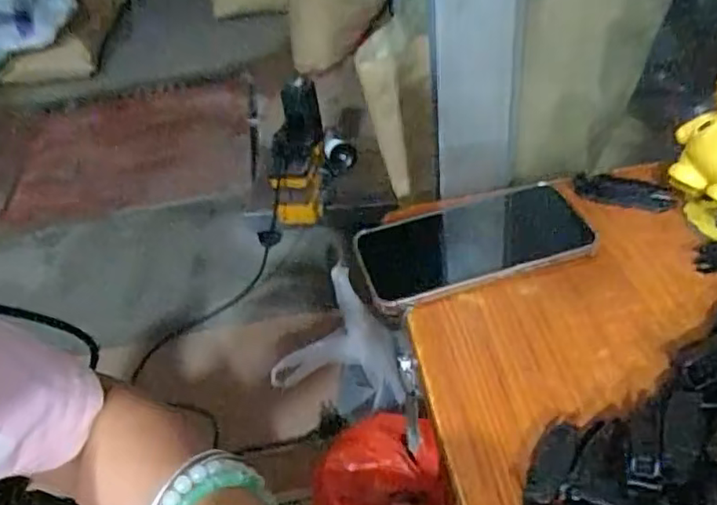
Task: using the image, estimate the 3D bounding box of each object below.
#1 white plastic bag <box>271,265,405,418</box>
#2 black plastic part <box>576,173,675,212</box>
[{"bbox_3d":[-0.045,0.175,1.006,0.199,0.217,0.159,-16,43,-8],"label":"white plastic bag"},{"bbox_3d":[0.206,-0.046,0.474,0.073,0.012,0.022,18,49,26],"label":"black plastic part"}]

